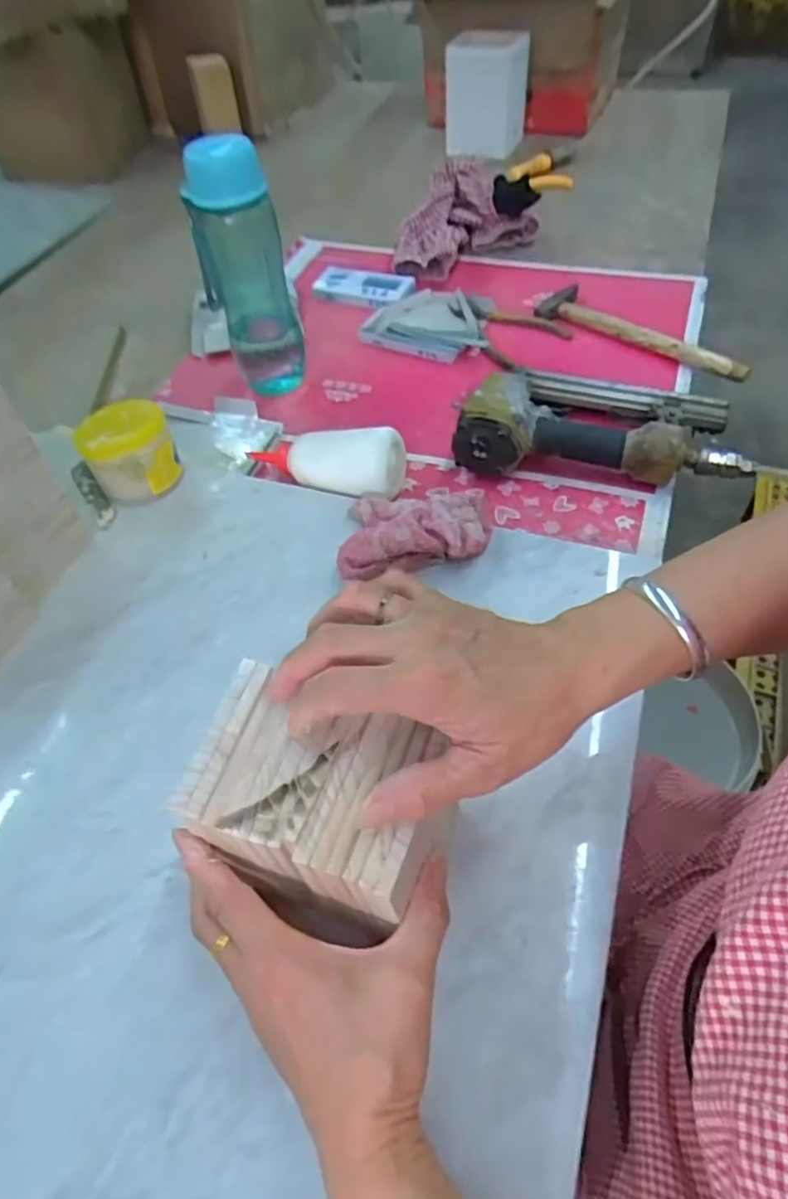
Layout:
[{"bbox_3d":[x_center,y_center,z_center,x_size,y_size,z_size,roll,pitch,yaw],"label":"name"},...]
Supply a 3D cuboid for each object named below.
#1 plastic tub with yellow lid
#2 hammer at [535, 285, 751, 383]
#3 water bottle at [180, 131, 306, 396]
[{"bbox_3d":[-0.237,-0.129,0.600,0.077,0.078,0.070,-17,52,-9],"label":"plastic tub with yellow lid"},{"bbox_3d":[0.273,-0.295,0.733,0.065,0.024,0.252,-39,58,-24],"label":"hammer"},{"bbox_3d":[-0.150,-0.330,0.661,0.085,0.229,0.074,-14,51,-7],"label":"water bottle"}]

